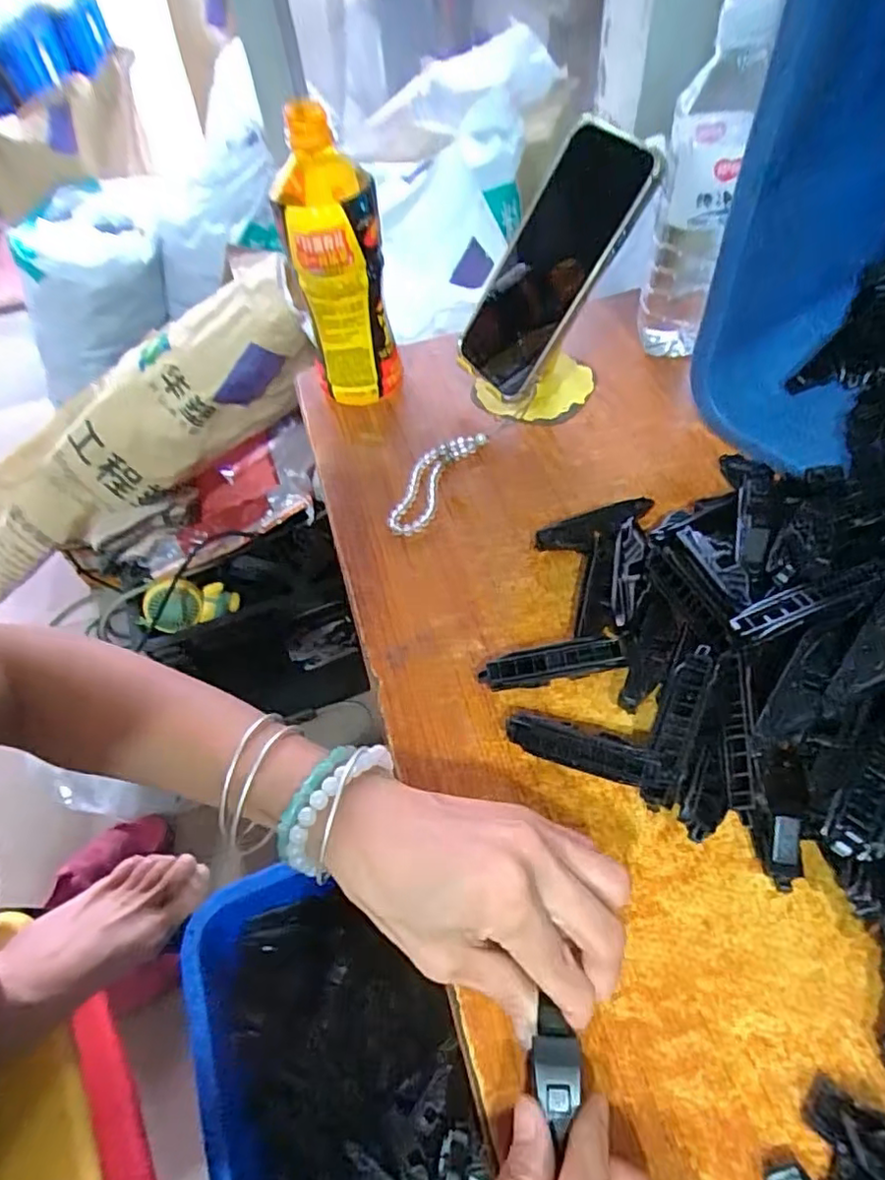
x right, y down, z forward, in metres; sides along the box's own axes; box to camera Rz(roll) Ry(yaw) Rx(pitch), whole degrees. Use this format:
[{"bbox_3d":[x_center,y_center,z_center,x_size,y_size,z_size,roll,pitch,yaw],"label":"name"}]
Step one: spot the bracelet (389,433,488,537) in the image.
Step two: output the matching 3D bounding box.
[{"bbox_3d":[-0.008,-0.080,0.440,0.035,0.008,0.104,22,58,20],"label":"bracelet"}]

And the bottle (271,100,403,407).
[{"bbox_3d":[-0.074,-0.228,0.444,0.064,0.186,0.070,-12,53,-4],"label":"bottle"}]

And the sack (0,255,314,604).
[{"bbox_3d":[-0.424,-0.208,0.823,0.652,0.135,0.179,-20,49,24],"label":"sack"}]

